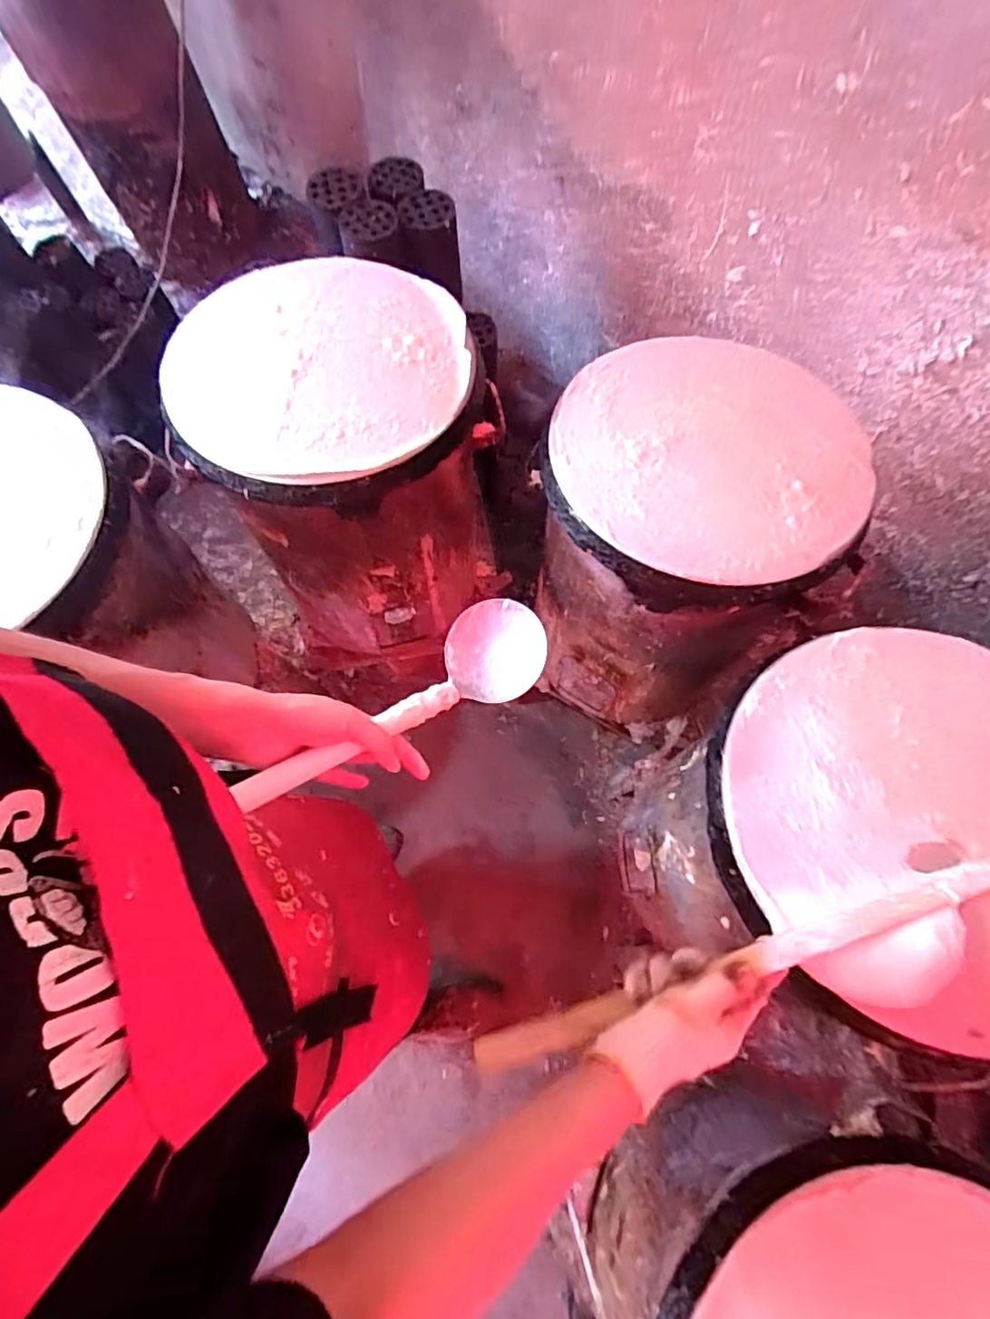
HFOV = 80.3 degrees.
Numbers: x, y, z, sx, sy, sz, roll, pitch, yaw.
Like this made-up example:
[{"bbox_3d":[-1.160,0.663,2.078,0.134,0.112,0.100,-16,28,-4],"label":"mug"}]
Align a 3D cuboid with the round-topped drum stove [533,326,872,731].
[{"bbox_3d":[0.253,-0.160,0.907,0.360,0.466,0.387,0,69,-1],"label":"round-topped drum stove"}]

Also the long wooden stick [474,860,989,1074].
[{"bbox_3d":[0.264,0.233,0.486,0.574,0.025,0.023,-16,70,-7],"label":"long wooden stick"}]

